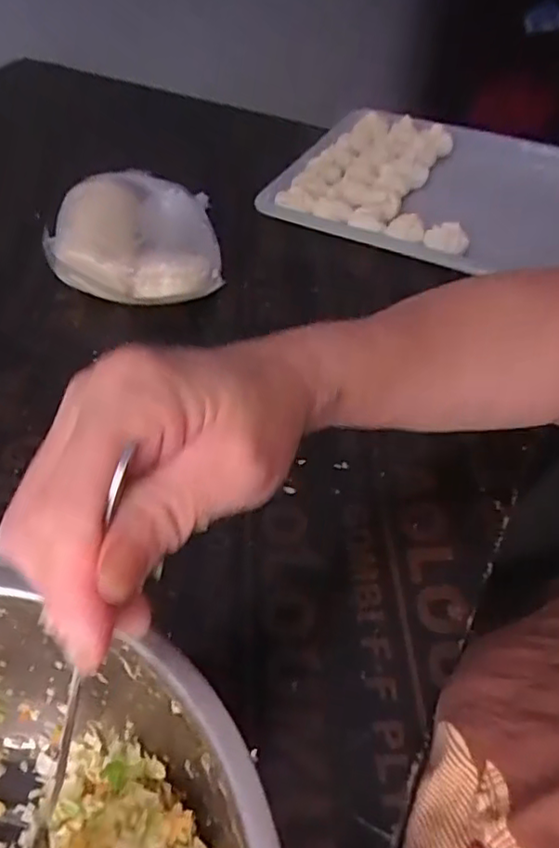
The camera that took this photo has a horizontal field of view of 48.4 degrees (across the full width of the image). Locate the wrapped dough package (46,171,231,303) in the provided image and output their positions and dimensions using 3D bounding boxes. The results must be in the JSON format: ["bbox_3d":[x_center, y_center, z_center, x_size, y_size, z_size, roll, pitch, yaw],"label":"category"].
[{"bbox_3d":[-0.109,-0.147,0.504,0.130,0.058,0.128,6,49,3],"label":"wrapped dough package"}]

